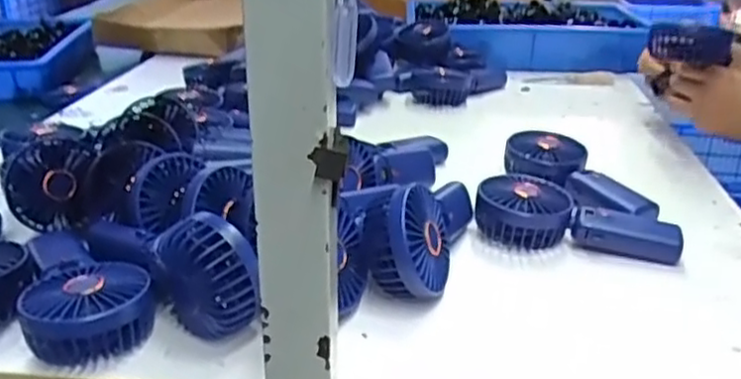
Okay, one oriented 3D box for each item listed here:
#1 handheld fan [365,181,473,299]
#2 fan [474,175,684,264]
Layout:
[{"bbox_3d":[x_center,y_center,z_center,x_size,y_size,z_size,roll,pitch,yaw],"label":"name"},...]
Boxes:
[{"bbox_3d":[0.047,0.021,0.603,0.062,0.068,0.177,9,26,17],"label":"handheld fan"},{"bbox_3d":[0.191,0.027,0.665,0.180,0.046,0.087,4,25,6],"label":"fan"}]

